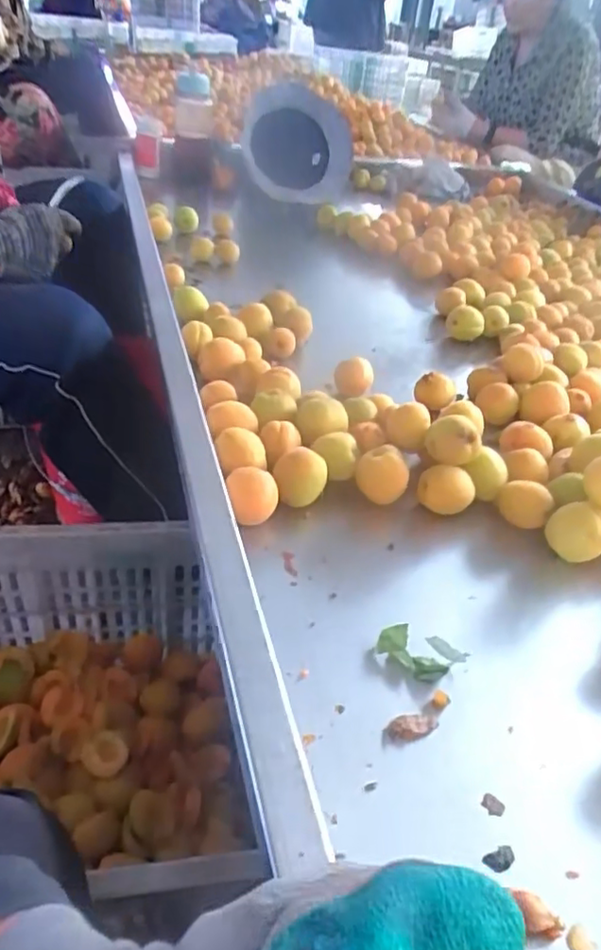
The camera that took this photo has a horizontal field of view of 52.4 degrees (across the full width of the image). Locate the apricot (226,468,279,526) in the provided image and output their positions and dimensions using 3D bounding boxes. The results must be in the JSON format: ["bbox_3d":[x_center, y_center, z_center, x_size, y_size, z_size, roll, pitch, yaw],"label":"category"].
[{"bbox_3d":[-0.039,0.017,0.489,0.036,0.037,0.033,4,38,-3],"label":"apricot"}]

